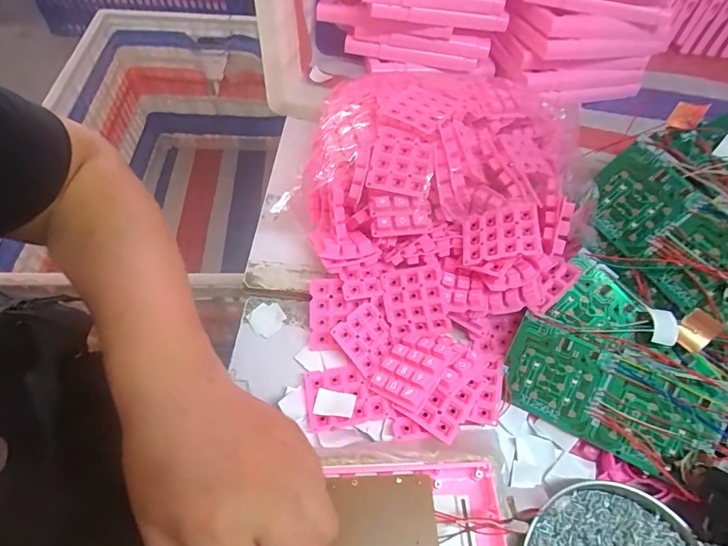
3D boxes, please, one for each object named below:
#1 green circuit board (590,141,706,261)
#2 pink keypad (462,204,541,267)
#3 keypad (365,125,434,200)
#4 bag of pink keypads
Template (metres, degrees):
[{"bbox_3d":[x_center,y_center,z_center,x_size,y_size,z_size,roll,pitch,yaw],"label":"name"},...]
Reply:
[{"bbox_3d":[0.223,-0.060,0.346,0.069,0.004,0.070,-48,62,23],"label":"green circuit board"},{"bbox_3d":[0.109,-0.031,0.339,0.060,0.006,0.047,-10,52,27],"label":"pink keypad"},{"bbox_3d":[0.031,-0.091,0.343,0.052,0.008,0.055,13,77,11],"label":"keypad"},{"bbox_3d":[0.067,-0.088,0.375,0.239,0.083,0.224,11,57,3],"label":"bag of pink keypads"}]

